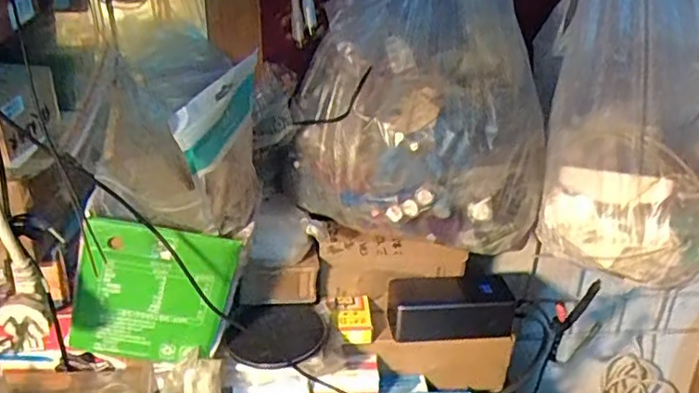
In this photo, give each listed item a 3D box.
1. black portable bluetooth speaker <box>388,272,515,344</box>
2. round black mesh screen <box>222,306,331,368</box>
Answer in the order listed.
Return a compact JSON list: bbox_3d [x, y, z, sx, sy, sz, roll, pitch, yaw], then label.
[{"bbox_3d":[0.108,0.119,0.645,0.127,0.052,0.057,-2,26,-5],"label":"black portable bluetooth speaker"},{"bbox_3d":[-0.072,0.135,0.588,0.095,0.014,0.087,0,26,0],"label":"round black mesh screen"}]

